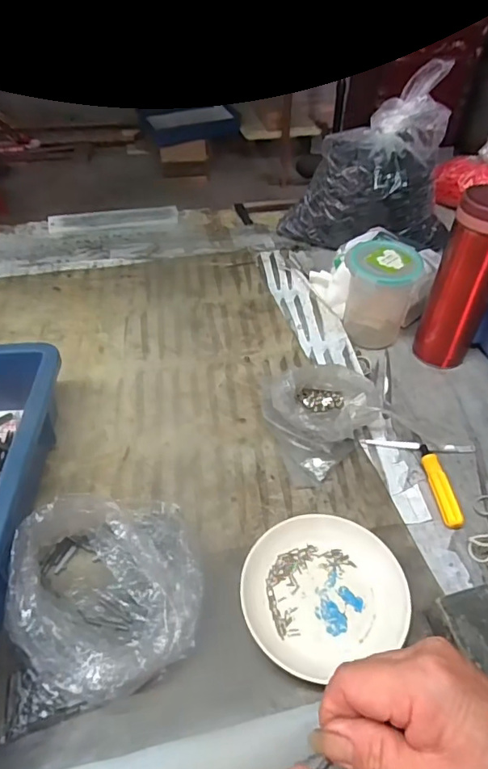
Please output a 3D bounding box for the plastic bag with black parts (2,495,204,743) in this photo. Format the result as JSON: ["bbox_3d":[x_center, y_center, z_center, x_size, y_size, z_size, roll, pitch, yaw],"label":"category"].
[{"bbox_3d":[-0.095,0.141,0.349,0.124,0.051,0.153,-2,43,-4],"label":"plastic bag with black parts"}]

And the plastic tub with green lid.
[{"bbox_3d":[0.149,-0.095,0.561,0.078,0.110,0.069,9,43,8],"label":"plastic tub with green lid"}]

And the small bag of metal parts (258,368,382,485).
[{"bbox_3d":[0.081,0.024,0.480,0.117,0.045,0.135,-3,43,-5],"label":"small bag of metal parts"}]

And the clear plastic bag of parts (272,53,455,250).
[{"bbox_3d":[0.176,-0.298,0.682,0.157,0.198,0.179,-30,52,-30],"label":"clear plastic bag of parts"}]

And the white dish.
[{"bbox_3d":[0.056,0.149,0.368,0.114,0.018,0.107,1,43,-1],"label":"white dish"}]

